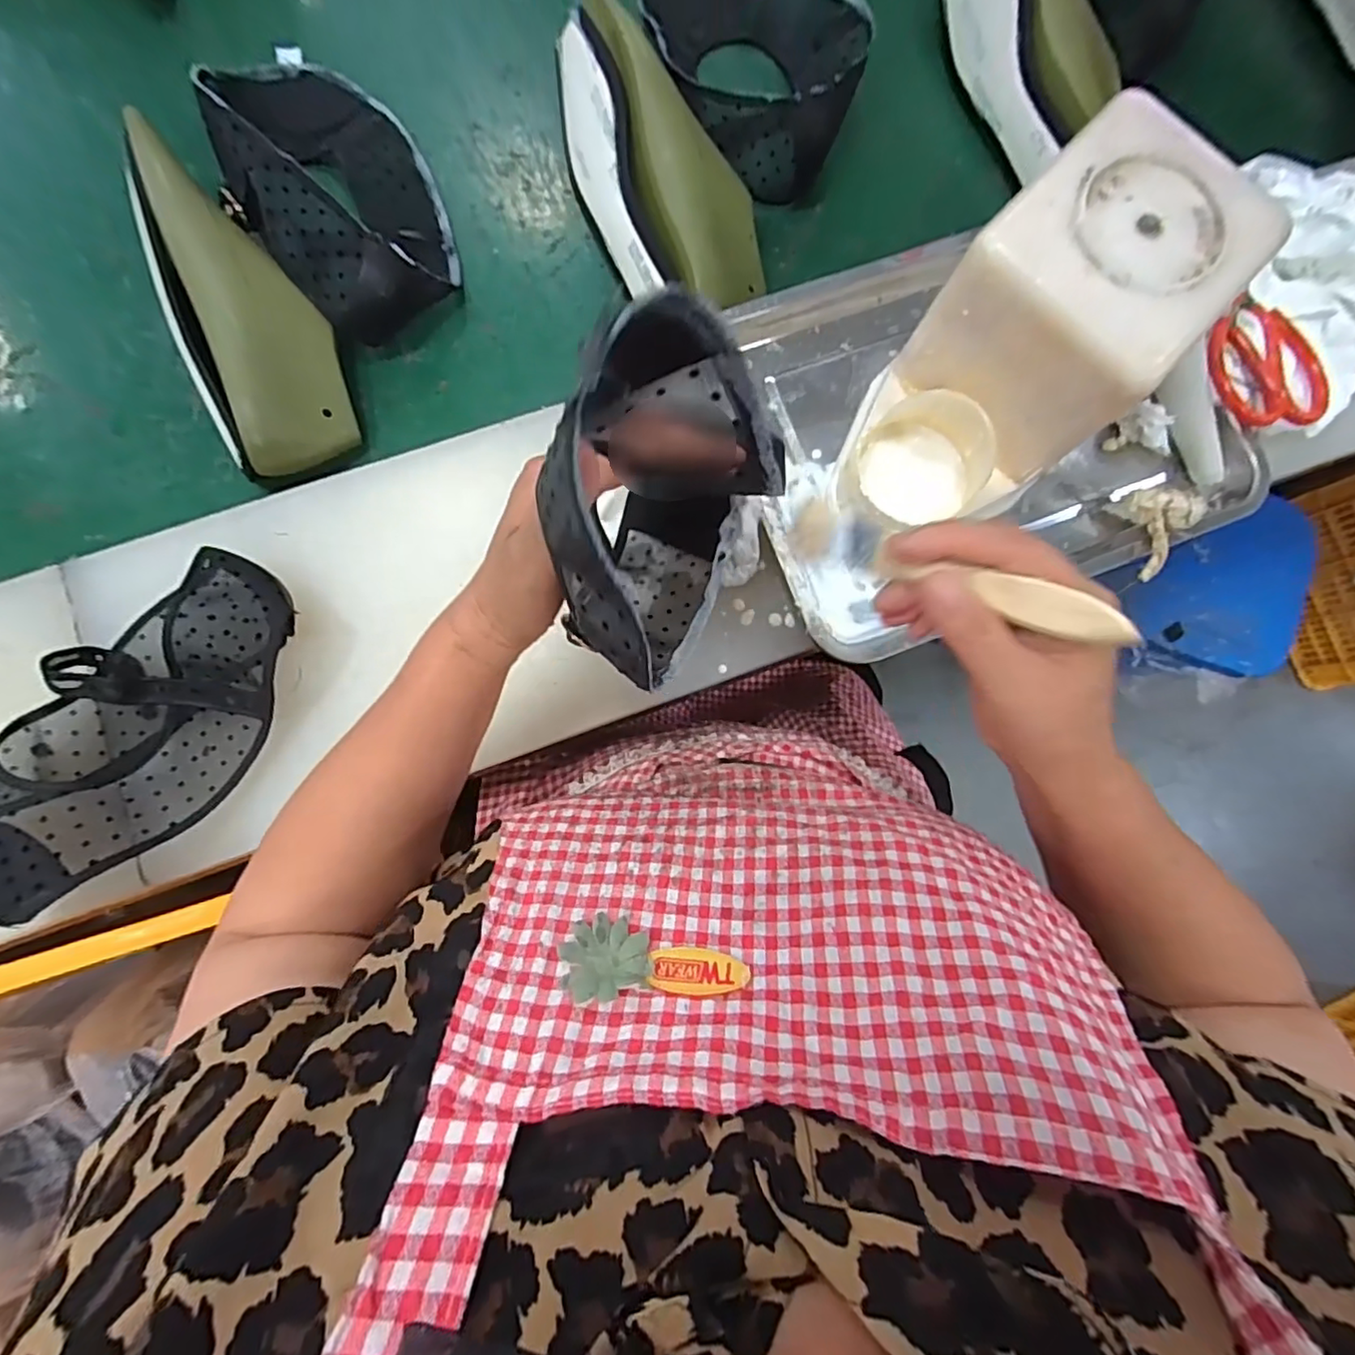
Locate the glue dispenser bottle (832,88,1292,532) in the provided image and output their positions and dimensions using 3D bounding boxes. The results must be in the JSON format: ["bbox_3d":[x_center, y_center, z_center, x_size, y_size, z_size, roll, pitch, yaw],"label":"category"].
[{"bbox_3d":[0.220,-0.205,0.385,0.122,0.121,0.234,45,85,2],"label":"glue dispenser bottle"}]

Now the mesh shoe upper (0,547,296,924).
[{"bbox_3d":[-0.358,0.033,0.402,0.126,0.061,0.252,40,85,2],"label":"mesh shoe upper"}]

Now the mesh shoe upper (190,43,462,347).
[{"bbox_3d":[-0.289,-0.421,0.500,0.139,0.091,0.292,-25,86,-4],"label":"mesh shoe upper"}]

